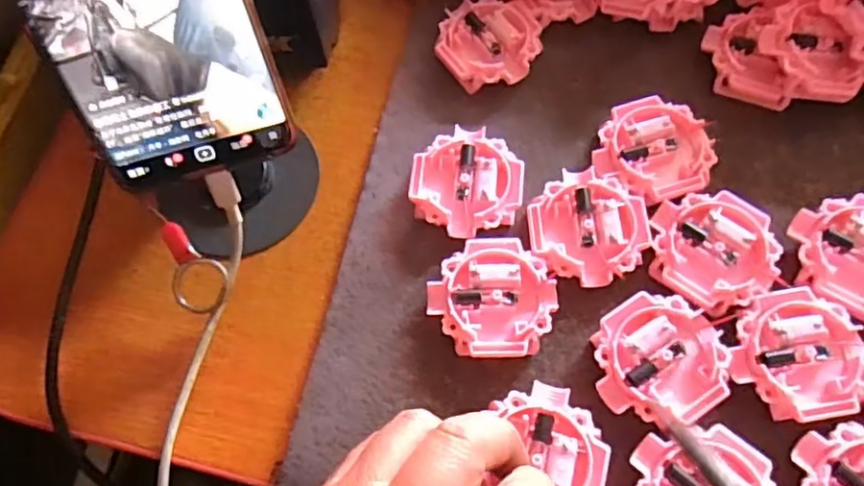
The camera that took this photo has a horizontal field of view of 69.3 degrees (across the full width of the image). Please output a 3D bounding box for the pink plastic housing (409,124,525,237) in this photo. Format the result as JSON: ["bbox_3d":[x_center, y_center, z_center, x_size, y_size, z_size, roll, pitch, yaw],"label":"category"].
[{"bbox_3d":[0.017,-0.028,0.300,0.051,0.016,0.053,3,68,5],"label":"pink plastic housing"}]

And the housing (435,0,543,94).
[{"bbox_3d":[0.030,-0.104,0.331,0.051,0.016,0.050,-1,67,2],"label":"housing"}]

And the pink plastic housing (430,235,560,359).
[{"bbox_3d":[0.027,0.025,0.277,0.054,0.014,0.052,-5,68,2],"label":"pink plastic housing"}]

